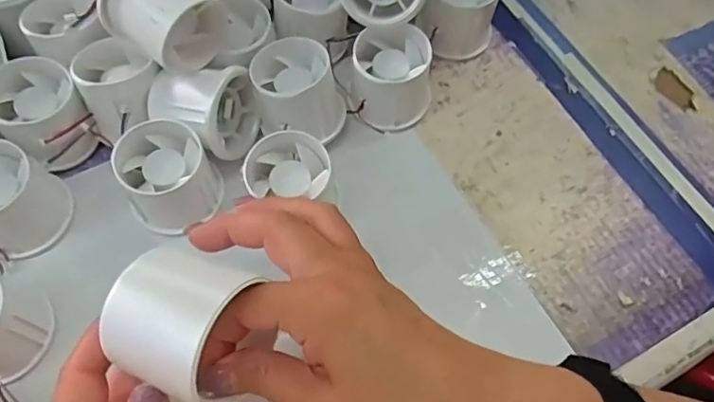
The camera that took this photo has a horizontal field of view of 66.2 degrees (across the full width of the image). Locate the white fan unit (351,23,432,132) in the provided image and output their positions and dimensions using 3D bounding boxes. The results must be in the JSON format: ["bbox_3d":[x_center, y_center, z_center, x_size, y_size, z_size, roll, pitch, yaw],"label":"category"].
[{"bbox_3d":[0.024,-0.080,0.370,0.057,0.051,0.051,-2,63,-4],"label":"white fan unit"}]

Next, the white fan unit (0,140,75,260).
[{"bbox_3d":[-0.207,-0.002,0.324,0.058,0.042,0.055,33,66,13],"label":"white fan unit"}]

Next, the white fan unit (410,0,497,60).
[{"bbox_3d":[0.076,-0.140,0.400,0.052,0.047,0.058,15,63,5],"label":"white fan unit"}]

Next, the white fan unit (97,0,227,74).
[{"bbox_3d":[-0.113,-0.108,0.326,0.047,0.058,0.053,34,67,14],"label":"white fan unit"}]

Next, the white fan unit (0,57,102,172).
[{"bbox_3d":[-0.199,-0.054,0.348,0.054,0.046,0.060,-37,70,-19],"label":"white fan unit"}]

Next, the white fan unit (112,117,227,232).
[{"bbox_3d":[-0.114,-0.014,0.335,0.055,0.041,0.058,1,63,-2],"label":"white fan unit"}]

